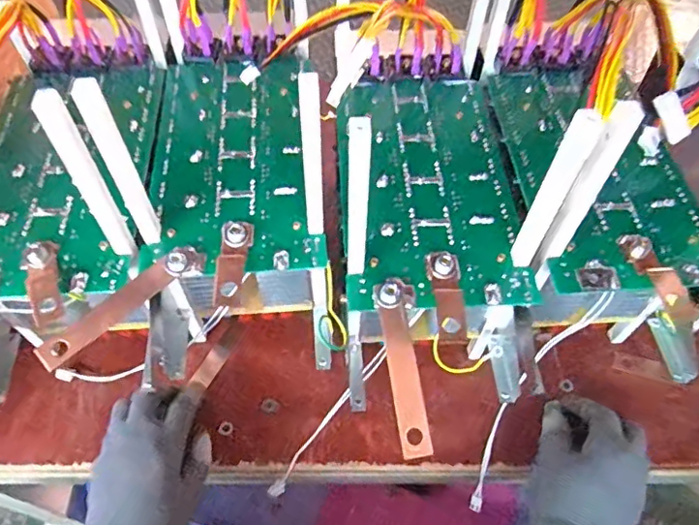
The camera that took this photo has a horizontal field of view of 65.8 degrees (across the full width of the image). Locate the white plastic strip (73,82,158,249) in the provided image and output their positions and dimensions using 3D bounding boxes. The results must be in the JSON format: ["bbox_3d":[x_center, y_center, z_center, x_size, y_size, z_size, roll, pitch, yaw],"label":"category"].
[{"bbox_3d":[-0.141,-0.057,0.336,0.014,0.126,0.016,-16,59,-11],"label":"white plastic strip"}]

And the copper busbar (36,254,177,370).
[{"bbox_3d":[-0.159,0.033,0.357,0.095,0.004,0.017,-40,91,-20],"label":"copper busbar"}]

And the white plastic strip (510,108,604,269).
[{"bbox_3d":[0.123,-0.039,0.331,0.017,0.123,0.019,28,61,16],"label":"white plastic strip"}]

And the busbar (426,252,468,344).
[{"bbox_3d":[0.066,0.021,0.358,0.022,0.012,0.068,-2,57,-2],"label":"busbar"}]

